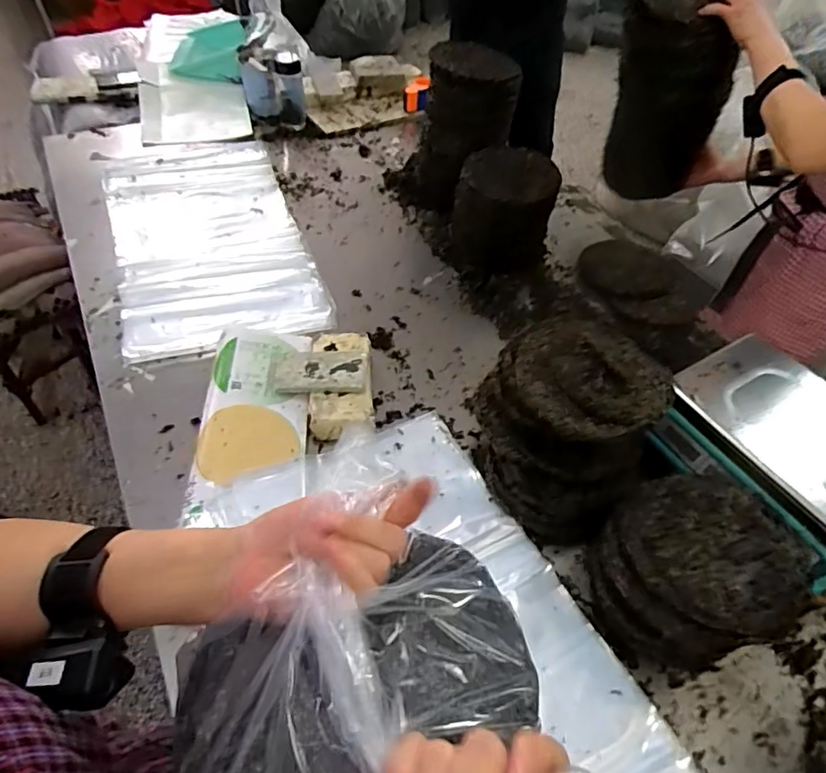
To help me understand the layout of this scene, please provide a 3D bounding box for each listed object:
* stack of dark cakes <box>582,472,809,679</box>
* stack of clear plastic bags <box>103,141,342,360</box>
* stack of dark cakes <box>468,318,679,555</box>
[{"bbox_3d":[0.353,0.246,0.724,0.192,0.200,0.197,-13,53,-16],"label":"stack of dark cakes"},{"bbox_3d":[-0.472,-0.354,1.269,0.400,0.049,0.764,-15,53,-17],"label":"stack of clear plastic bags"},{"bbox_3d":[0.215,0.056,0.827,0.216,0.250,0.260,-34,61,-29],"label":"stack of dark cakes"}]

